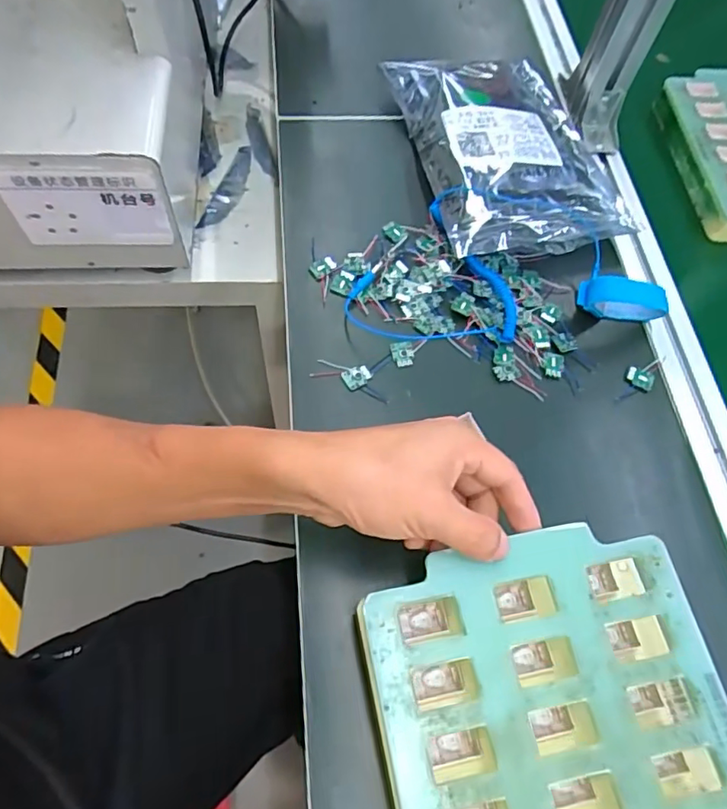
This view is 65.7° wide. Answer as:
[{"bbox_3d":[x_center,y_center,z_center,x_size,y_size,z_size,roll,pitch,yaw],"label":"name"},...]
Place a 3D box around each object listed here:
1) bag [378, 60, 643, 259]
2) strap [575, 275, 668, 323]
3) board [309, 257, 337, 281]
[{"bbox_3d":[0.139,-0.246,0.522,0.188,0.036,0.252,-10,69,-9],"label":"bag"},{"bbox_3d":[0.207,-0.082,0.449,0.070,0.042,0.020,8,67,-2],"label":"strap"},{"bbox_3d":[-0.035,-0.115,0.472,0.017,0.004,0.023,43,70,12],"label":"board"}]

